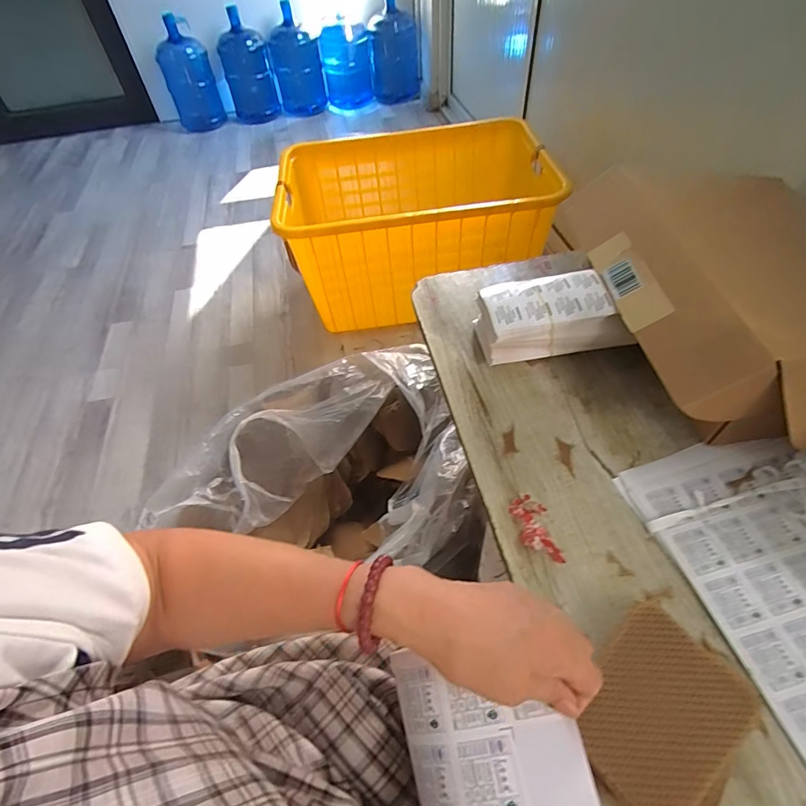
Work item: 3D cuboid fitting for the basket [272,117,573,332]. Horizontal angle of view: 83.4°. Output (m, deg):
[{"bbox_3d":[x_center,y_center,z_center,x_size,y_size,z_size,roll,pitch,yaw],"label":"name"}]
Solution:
[{"bbox_3d":[0.049,-0.561,1.418,0.778,0.367,0.545,-7,51,-1],"label":"basket"}]

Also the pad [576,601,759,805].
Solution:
[{"bbox_3d":[0.190,0.231,0.329,0.098,0.028,0.125,33,61,25],"label":"pad"}]

